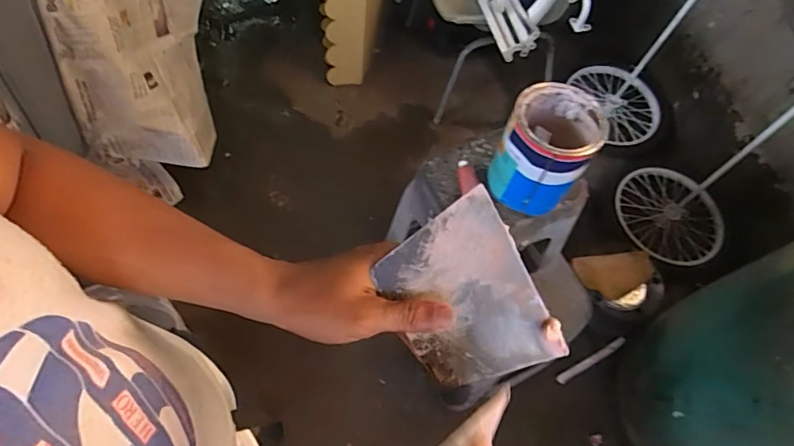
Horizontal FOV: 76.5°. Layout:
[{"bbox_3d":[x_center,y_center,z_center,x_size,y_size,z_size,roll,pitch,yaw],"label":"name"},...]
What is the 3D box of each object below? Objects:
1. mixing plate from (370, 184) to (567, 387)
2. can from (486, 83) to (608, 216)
[{"bbox_3d":[0.049,0.060,0.367,0.102,0.005,0.139,-29,105,10],"label":"mixing plate"},{"bbox_3d":[0.281,-0.140,0.956,0.160,0.183,0.166,30,65,11],"label":"can"}]

